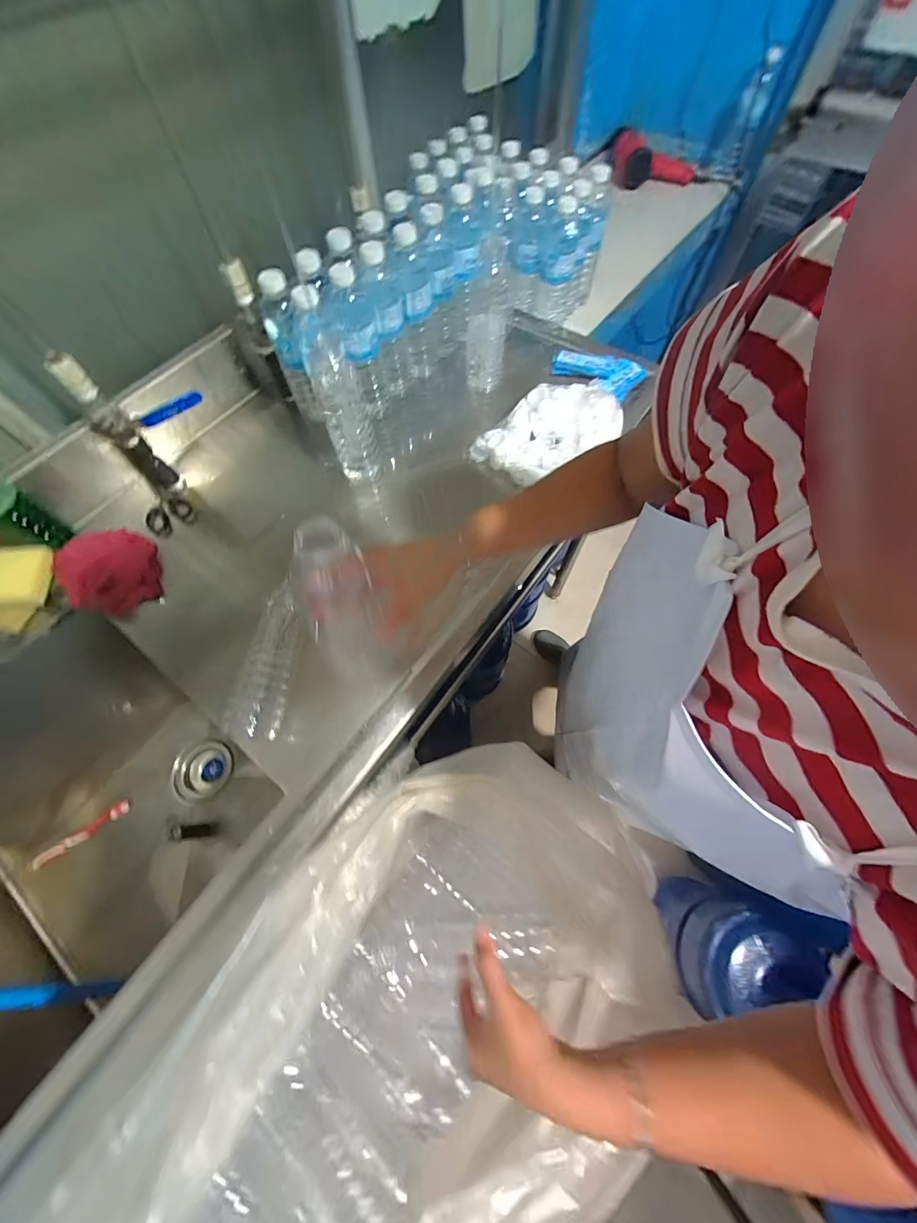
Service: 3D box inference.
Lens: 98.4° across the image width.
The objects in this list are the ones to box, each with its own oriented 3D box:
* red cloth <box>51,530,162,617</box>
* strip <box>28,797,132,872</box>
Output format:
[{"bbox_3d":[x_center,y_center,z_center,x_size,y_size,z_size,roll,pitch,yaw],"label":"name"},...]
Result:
[{"bbox_3d":[-0.487,-0.054,0.556,0.110,0.061,0.124,39,73,17],"label":"red cloth"},{"bbox_3d":[-0.711,0.422,0.744,0.169,0.021,0.029,-36,69,-13],"label":"strip"}]

